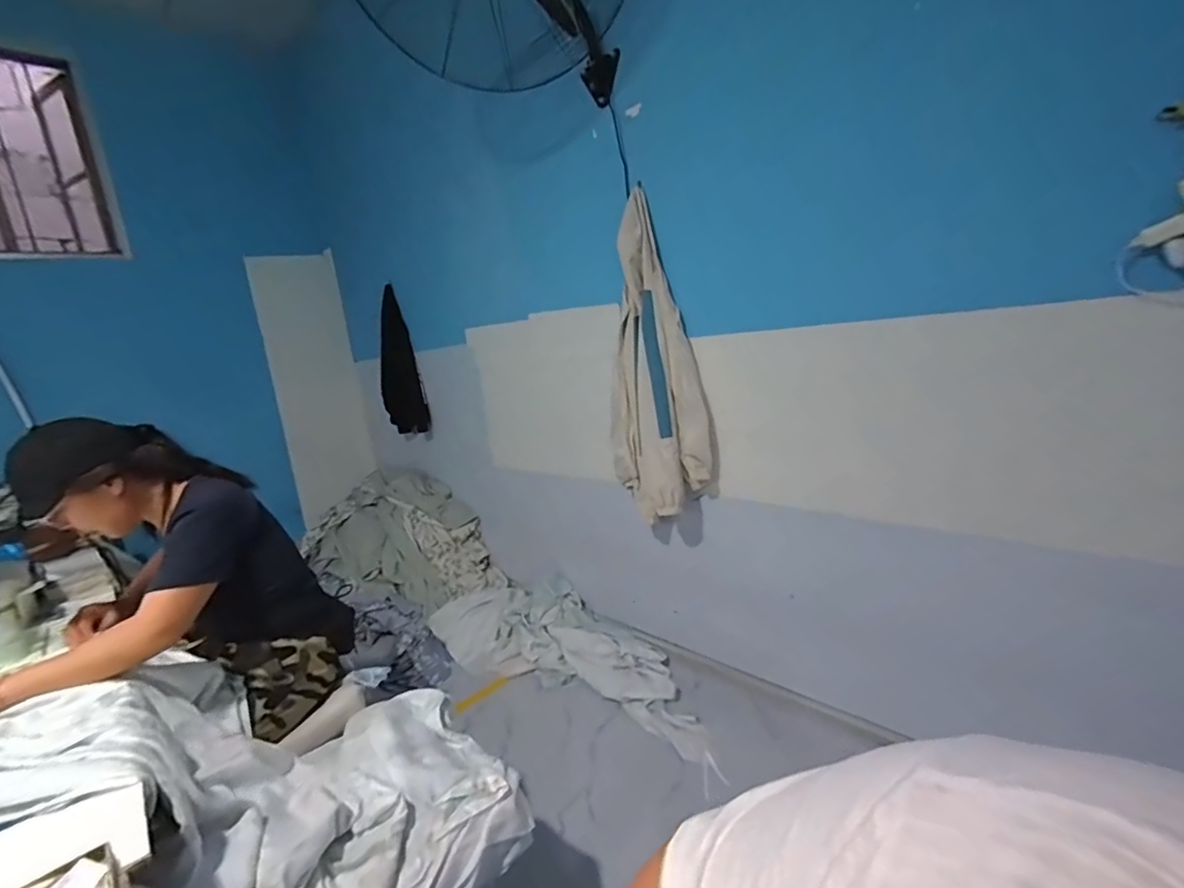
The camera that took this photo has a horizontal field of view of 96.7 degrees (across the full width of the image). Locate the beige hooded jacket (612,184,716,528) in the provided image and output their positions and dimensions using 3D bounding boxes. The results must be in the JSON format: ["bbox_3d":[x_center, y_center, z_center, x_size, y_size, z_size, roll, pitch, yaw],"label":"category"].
[{"bbox_3d":[0.188,-0.254,1.665,0.354,1.008,0.128,2,10,40],"label":"beige hooded jacket"}]

